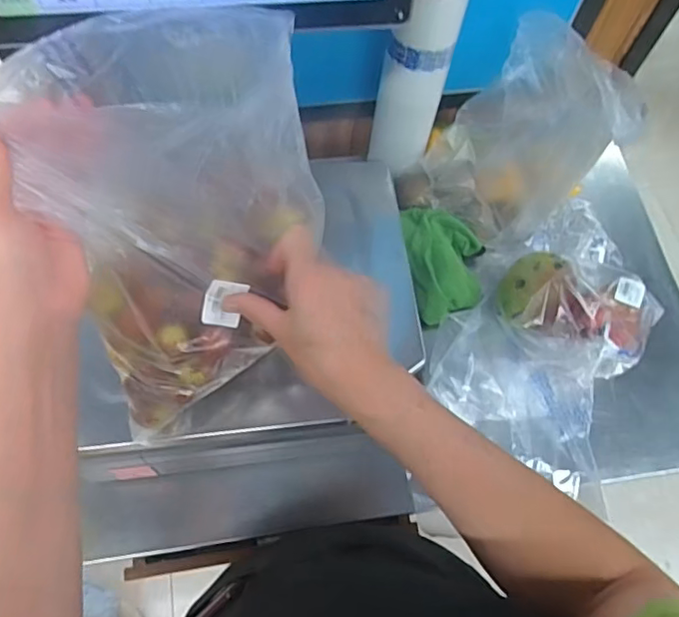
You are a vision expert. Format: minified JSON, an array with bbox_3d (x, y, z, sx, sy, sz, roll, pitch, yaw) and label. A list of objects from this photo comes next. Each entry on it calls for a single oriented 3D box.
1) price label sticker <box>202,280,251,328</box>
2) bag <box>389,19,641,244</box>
[{"bbox_3d":[-0.088,-0.003,0.429,0.029,0.004,0.035,13,106,-24],"label":"price label sticker"},{"bbox_3d":[0.215,-0.216,0.664,0.206,0.228,0.173,29,68,9],"label":"bag"}]

